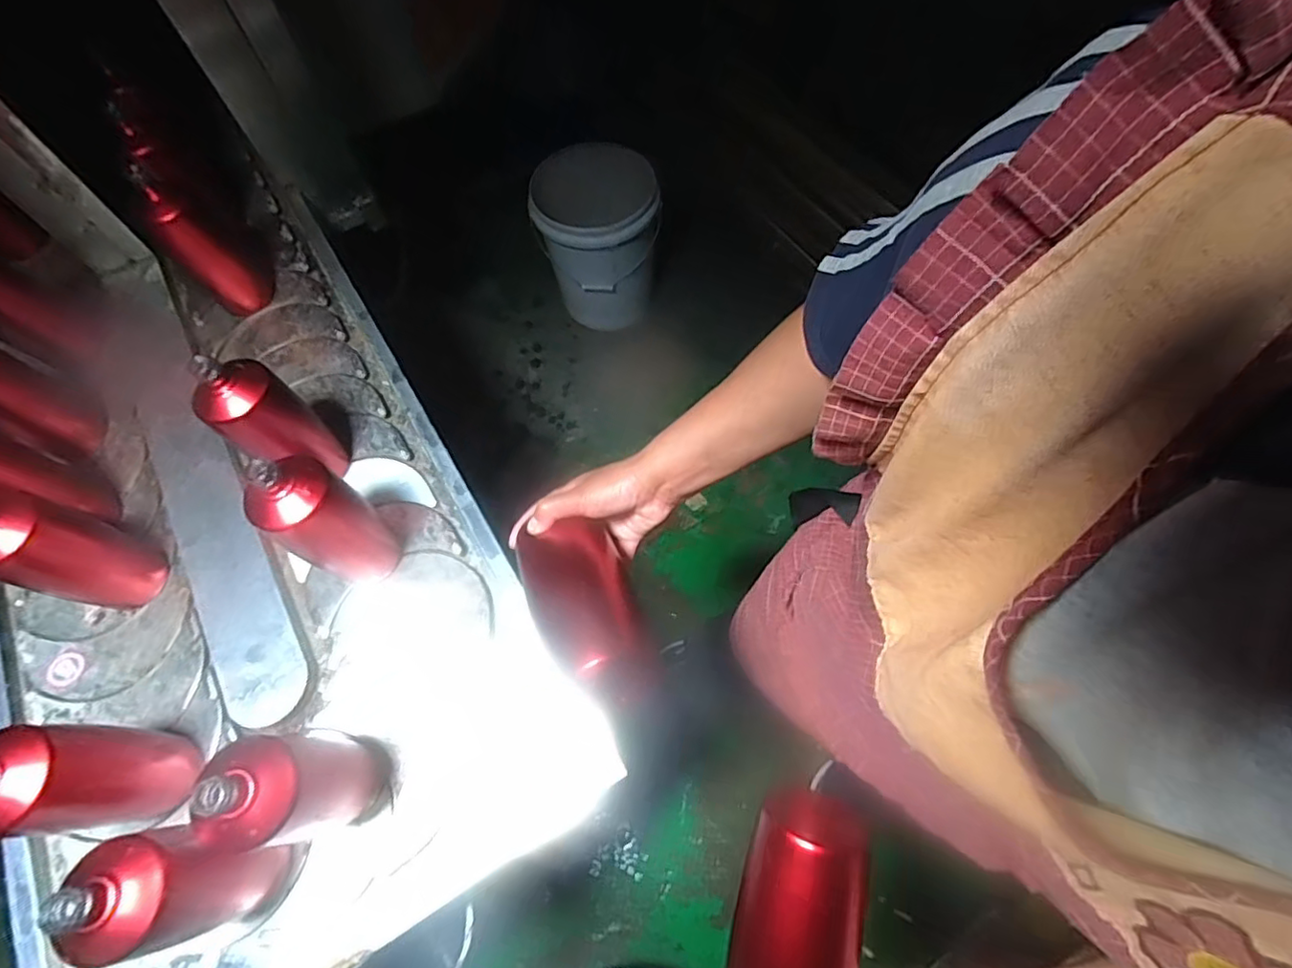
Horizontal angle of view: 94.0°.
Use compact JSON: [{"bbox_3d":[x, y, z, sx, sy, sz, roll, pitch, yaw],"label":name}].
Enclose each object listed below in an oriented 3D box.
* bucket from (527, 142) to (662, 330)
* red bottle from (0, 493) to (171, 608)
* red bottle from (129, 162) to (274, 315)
[{"bbox_3d":[-0.117,-0.623,1.556,0.297,0.353,0.282,-1,67,3],"label":"bucket"},{"bbox_3d":[-0.597,0.066,0.611,0.071,0.202,0.079,19,70,10],"label":"red bottle"},{"bbox_3d":[-0.587,-0.315,0.803,0.081,0.184,0.083,-37,70,-12],"label":"red bottle"}]

